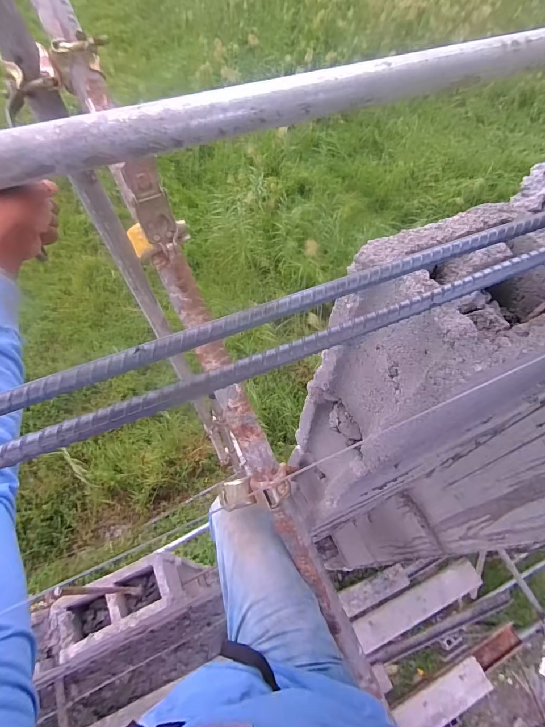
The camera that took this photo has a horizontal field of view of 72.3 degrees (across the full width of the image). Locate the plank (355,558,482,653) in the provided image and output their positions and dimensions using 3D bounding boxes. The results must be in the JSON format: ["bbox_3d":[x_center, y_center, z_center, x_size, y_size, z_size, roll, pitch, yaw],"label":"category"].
[{"bbox_3d":[0.550,0.906,1.407,0.553,0.038,0.115,-13,67,-20],"label":"plank"}]

